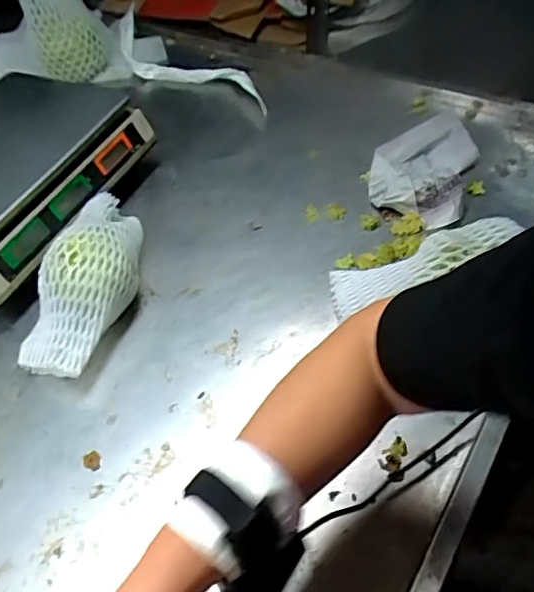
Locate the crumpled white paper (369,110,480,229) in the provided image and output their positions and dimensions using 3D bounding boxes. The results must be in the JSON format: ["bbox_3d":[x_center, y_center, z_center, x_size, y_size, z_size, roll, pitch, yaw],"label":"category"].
[{"bbox_3d":[0.207,-0.178,0.746,0.124,0.033,0.192,16,54,18],"label":"crumpled white paper"}]

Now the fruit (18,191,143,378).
[{"bbox_3d":[-0.196,-0.019,0.642,0.085,0.098,0.233,13,54,19],"label":"fruit"}]

